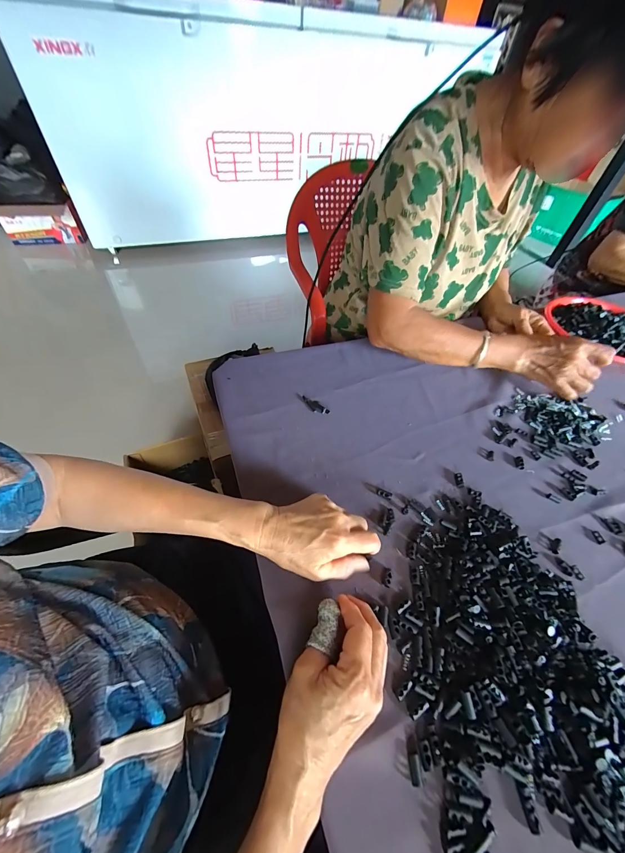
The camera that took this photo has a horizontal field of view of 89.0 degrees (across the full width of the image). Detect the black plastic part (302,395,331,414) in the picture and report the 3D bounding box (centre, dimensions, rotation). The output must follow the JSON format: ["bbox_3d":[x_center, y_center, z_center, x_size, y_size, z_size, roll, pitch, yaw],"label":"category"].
[{"bbox_3d":[0.005,-0.032,0.483,0.048,0.006,0.020,40,57,23],"label":"black plastic part"}]

